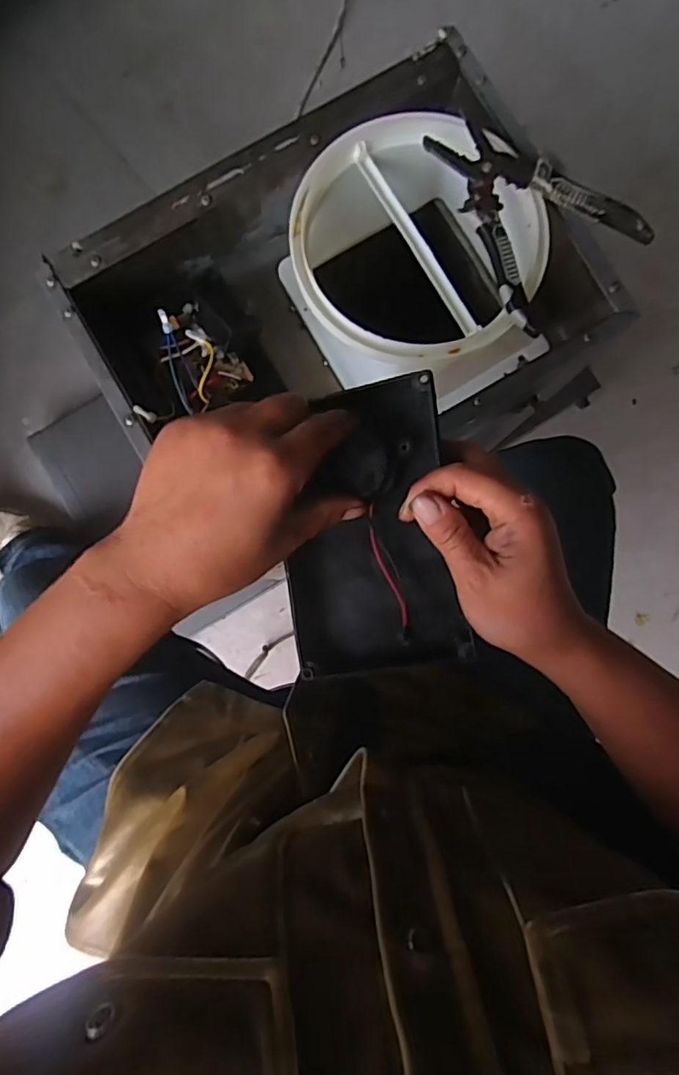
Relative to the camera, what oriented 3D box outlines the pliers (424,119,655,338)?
[{"bbox_3d":[0.152,-0.251,0.434,0.118,0.012,0.168,-26,86,-2],"label":"pliers"}]

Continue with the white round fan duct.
[{"bbox_3d":[0.061,-0.230,0.495,0.188,0.117,0.193,0,86,0],"label":"white round fan duct"}]

